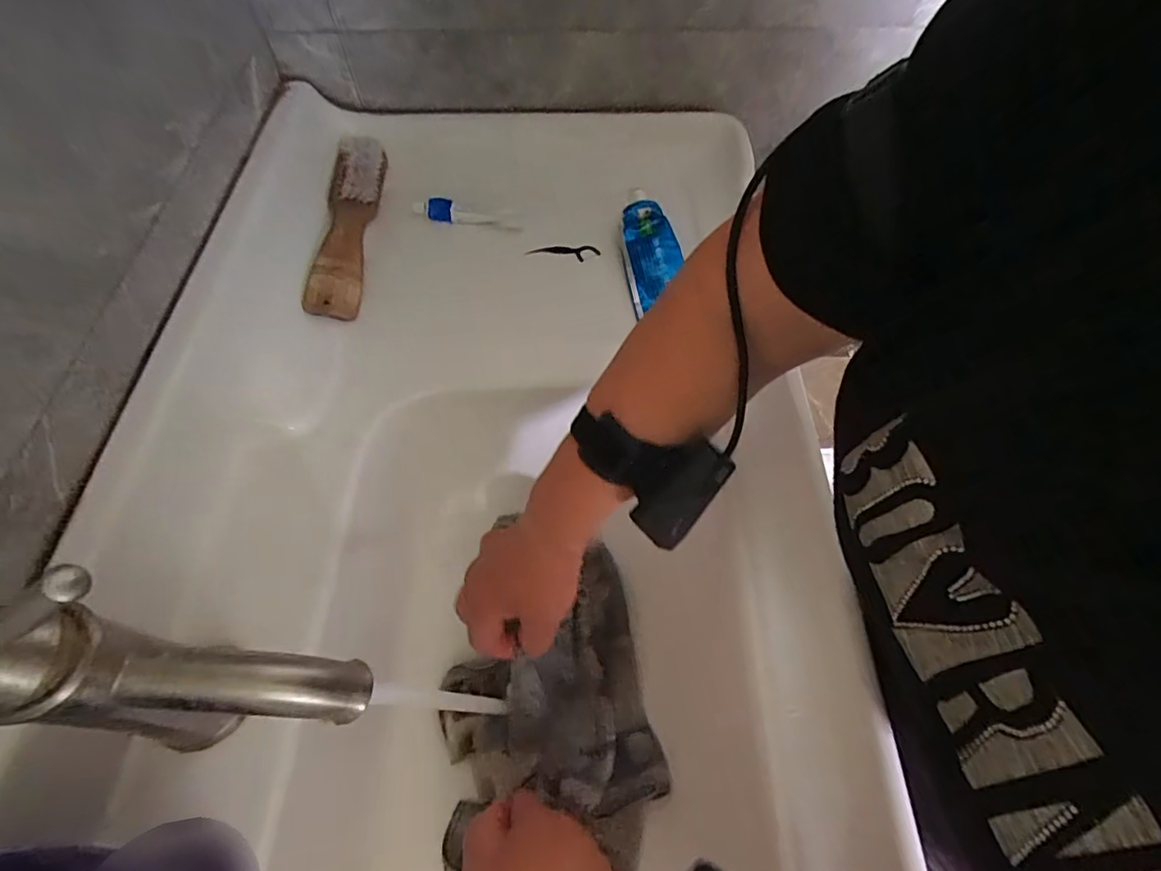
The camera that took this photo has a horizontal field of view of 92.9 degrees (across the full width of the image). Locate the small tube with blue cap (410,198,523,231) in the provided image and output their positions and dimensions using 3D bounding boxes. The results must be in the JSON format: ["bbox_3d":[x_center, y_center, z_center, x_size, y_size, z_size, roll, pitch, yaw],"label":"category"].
[{"bbox_3d":[-0.112,-0.220,0.546,0.107,0.019,0.017,5,59,4],"label":"small tube with blue cap"}]

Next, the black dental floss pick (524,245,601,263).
[{"bbox_3d":[-0.017,-0.178,0.541,0.072,0.004,0.016,-4,75,-1],"label":"black dental floss pick"}]

